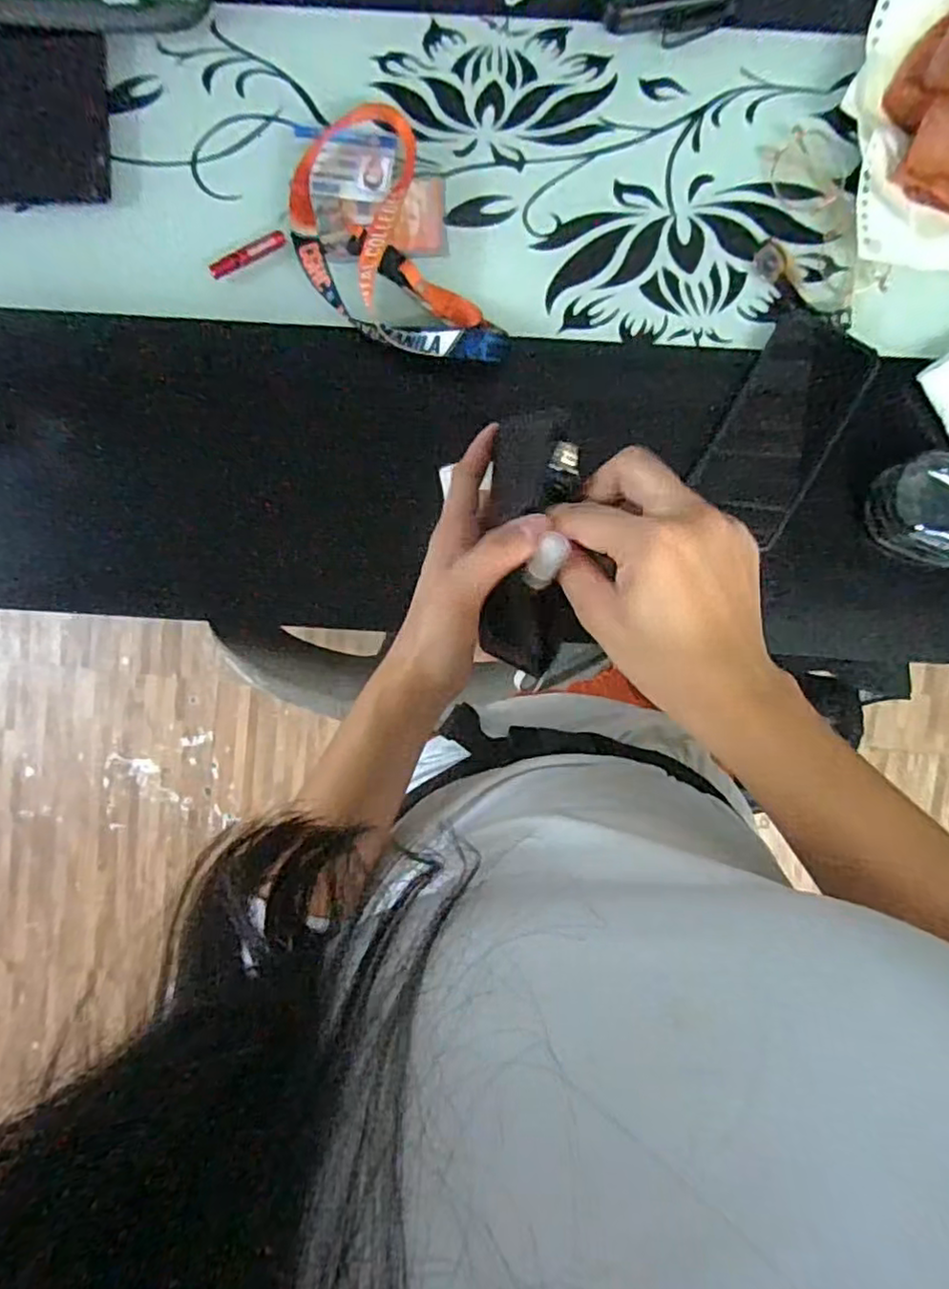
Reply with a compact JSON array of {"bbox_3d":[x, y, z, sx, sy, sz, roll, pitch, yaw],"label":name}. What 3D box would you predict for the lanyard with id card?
[{"bbox_3d":[-0.067,-0.295,0.489,0.113,0.042,0.209,-22,93,2],"label":"lanyard with id card"}]

